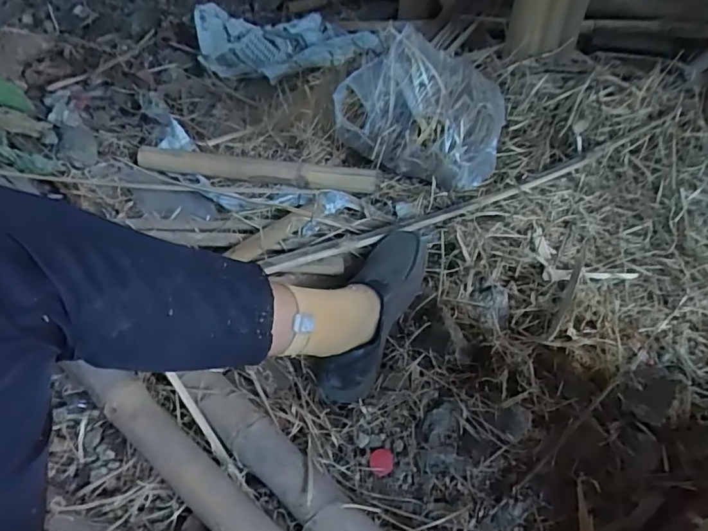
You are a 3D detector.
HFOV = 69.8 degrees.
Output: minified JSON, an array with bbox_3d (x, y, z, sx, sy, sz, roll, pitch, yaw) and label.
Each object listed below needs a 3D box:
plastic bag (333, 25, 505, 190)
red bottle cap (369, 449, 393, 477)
[{"bbox_3d":[0.119,-0.287,0.910,0.296,0.200,0.174,14,44,10],"label":"plastic bag"},{"bbox_3d":[0.033,0.243,0.627,0.028,0.008,0.031,1,43,-4],"label":"red bottle cap"}]

